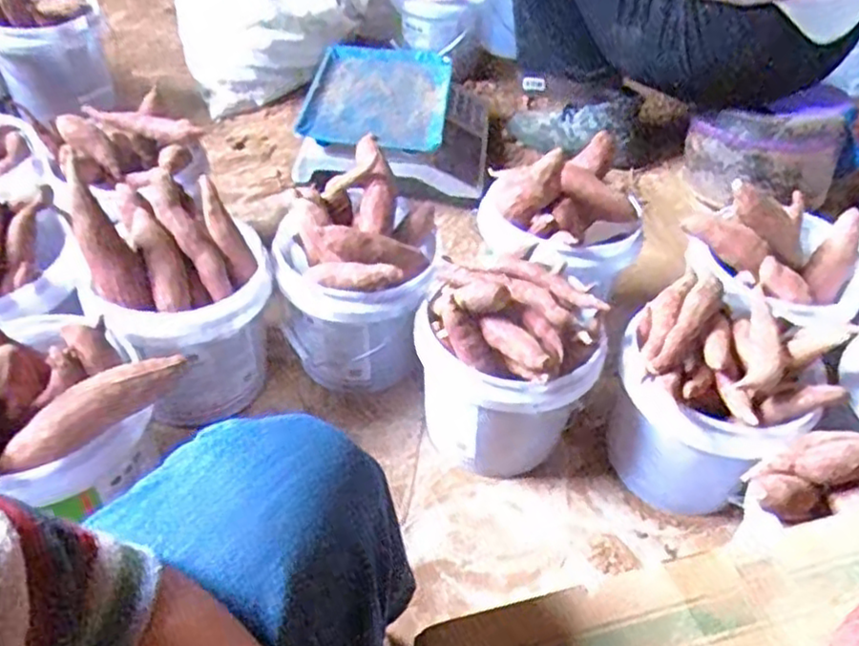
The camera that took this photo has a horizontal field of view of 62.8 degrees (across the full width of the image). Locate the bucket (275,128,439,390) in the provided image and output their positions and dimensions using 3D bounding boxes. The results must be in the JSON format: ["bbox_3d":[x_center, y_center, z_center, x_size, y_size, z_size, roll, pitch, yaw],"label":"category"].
[{"bbox_3d":[-0.096,-0.060,0.908,0.194,0.231,0.198,2,45,-2],"label":"bucket"}]

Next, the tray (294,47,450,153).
[{"bbox_3d":[-0.094,-0.383,1.210,0.244,0.046,0.317,5,45,1],"label":"tray"}]

